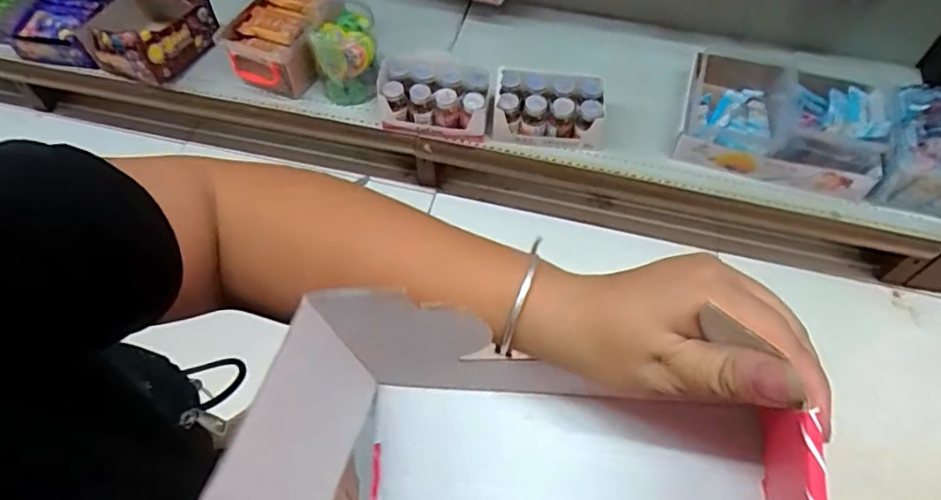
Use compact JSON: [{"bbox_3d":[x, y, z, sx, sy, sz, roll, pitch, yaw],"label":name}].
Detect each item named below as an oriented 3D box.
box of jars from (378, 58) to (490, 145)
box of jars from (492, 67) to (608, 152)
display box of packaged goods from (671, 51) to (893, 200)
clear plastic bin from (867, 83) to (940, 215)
[{"bbox_3d":[-0.068,-0.294,1.138,0.207,0.093,0.133,2,59,1],"label":"box of jars"},{"bbox_3d":[0.147,-0.262,1.122,0.205,0.109,0.101,7,59,4],"label":"box of jars"},{"bbox_3d":[0.570,-0.250,1.100,0.340,0.089,0.247,13,60,7],"label":"display box of packaged goods"},{"bbox_3d":[0.784,-0.178,1.006,0.168,0.140,0.173,16,60,9],"label":"clear plastic bin"}]

